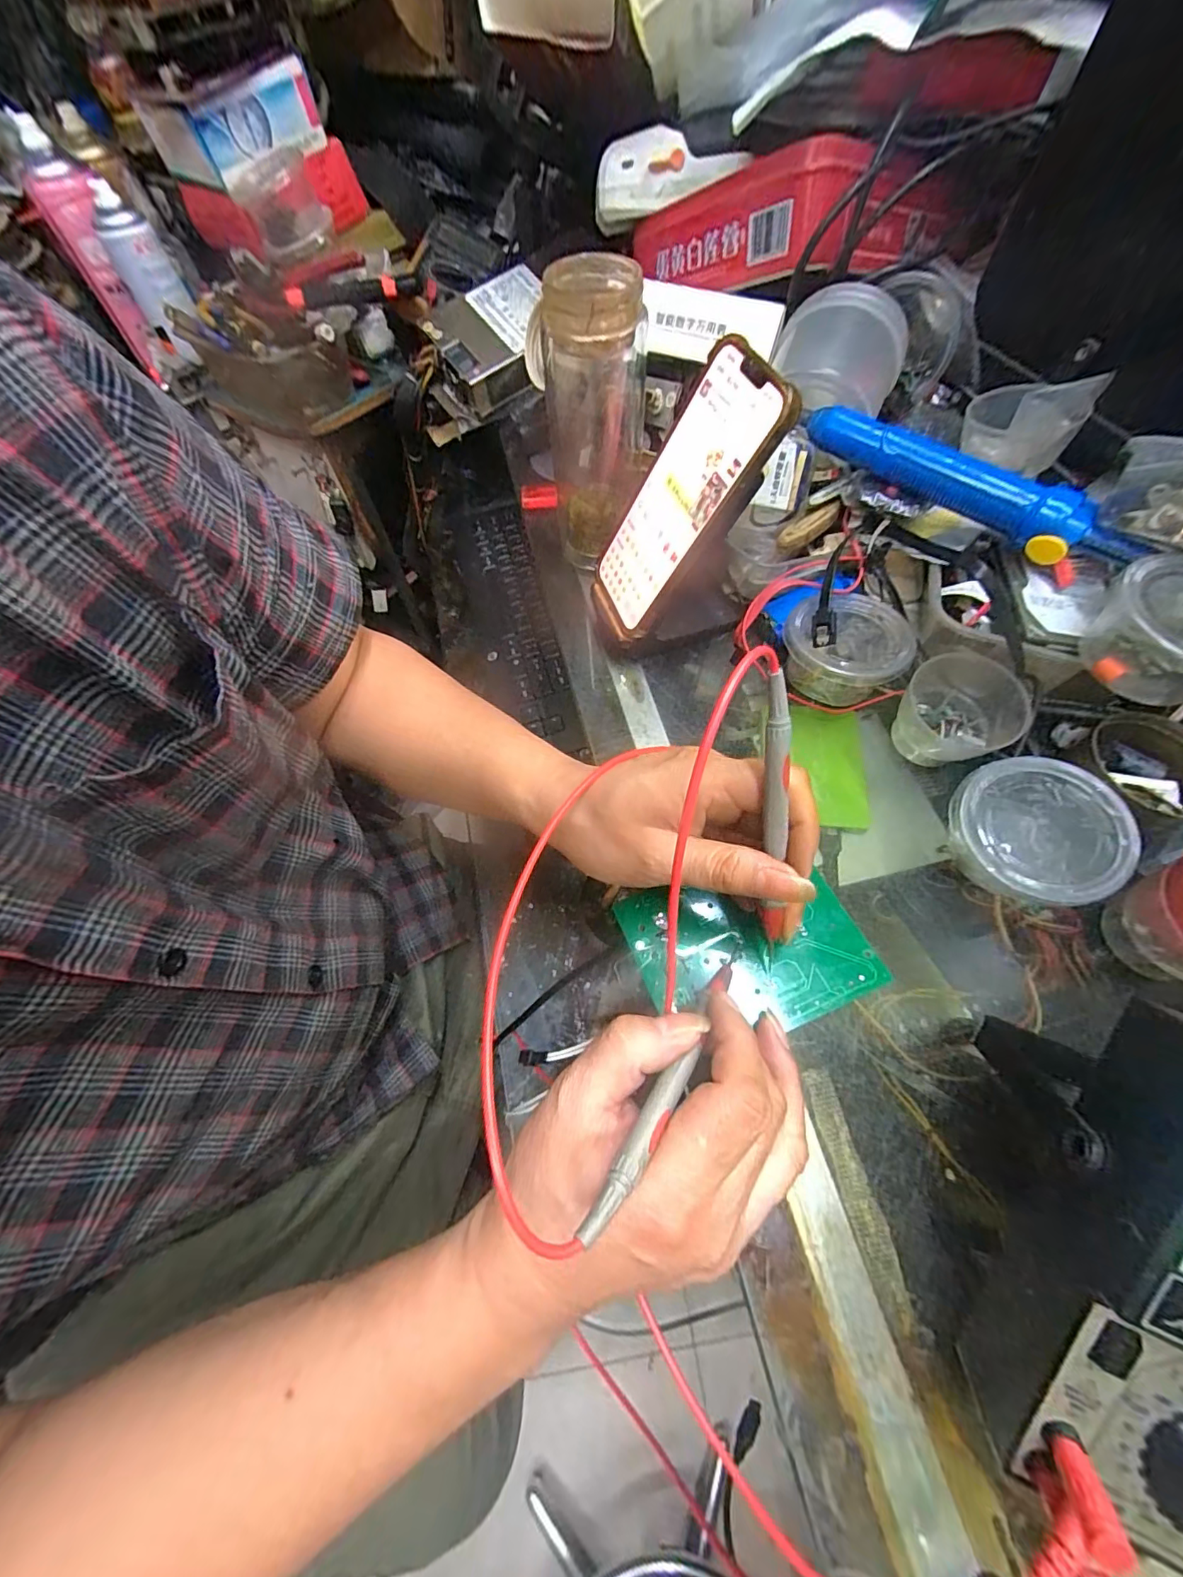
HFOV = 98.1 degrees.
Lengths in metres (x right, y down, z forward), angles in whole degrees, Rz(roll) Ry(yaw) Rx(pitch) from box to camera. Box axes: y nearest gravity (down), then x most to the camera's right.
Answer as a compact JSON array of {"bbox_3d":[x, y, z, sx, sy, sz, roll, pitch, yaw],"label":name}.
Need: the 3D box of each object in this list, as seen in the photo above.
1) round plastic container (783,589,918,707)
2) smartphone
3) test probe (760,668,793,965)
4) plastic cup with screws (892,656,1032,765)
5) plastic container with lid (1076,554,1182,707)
[{"bbox_3d":[0.169,-0.094,0.350,0.075,0.044,0.074,-1,62,2],"label":"round plastic container"},{"bbox_3d":[0.056,-0.180,0.334,0.020,0.167,0.079,-1,57,-34],"label":"smartphone"},{"bbox_3d":[0.082,0.022,0.233,0.010,0.152,0.014,-9,25,-3],"label":"test probe"},{"bbox_3d":[0.226,-0.047,0.317,0.063,0.044,0.063,-1,62,2],"label":"plastic cup with screws"},{"bbox_3d":[0.302,-0.079,0.264,0.069,0.039,0.074,-39,68,-17],"label":"plastic container with lid"}]

